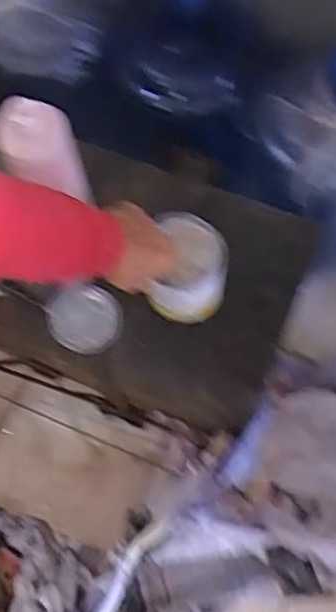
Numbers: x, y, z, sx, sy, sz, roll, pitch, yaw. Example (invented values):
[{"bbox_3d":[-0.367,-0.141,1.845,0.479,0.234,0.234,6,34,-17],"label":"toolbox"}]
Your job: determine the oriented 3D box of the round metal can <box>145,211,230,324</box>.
[{"bbox_3d":[0.029,-0.046,0.801,0.091,0.115,0.100,-1,68,2],"label":"round metal can"}]

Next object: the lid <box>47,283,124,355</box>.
[{"bbox_3d":[-0.114,0.020,0.859,0.103,0.014,0.091,-5,90,12],"label":"lid"}]

